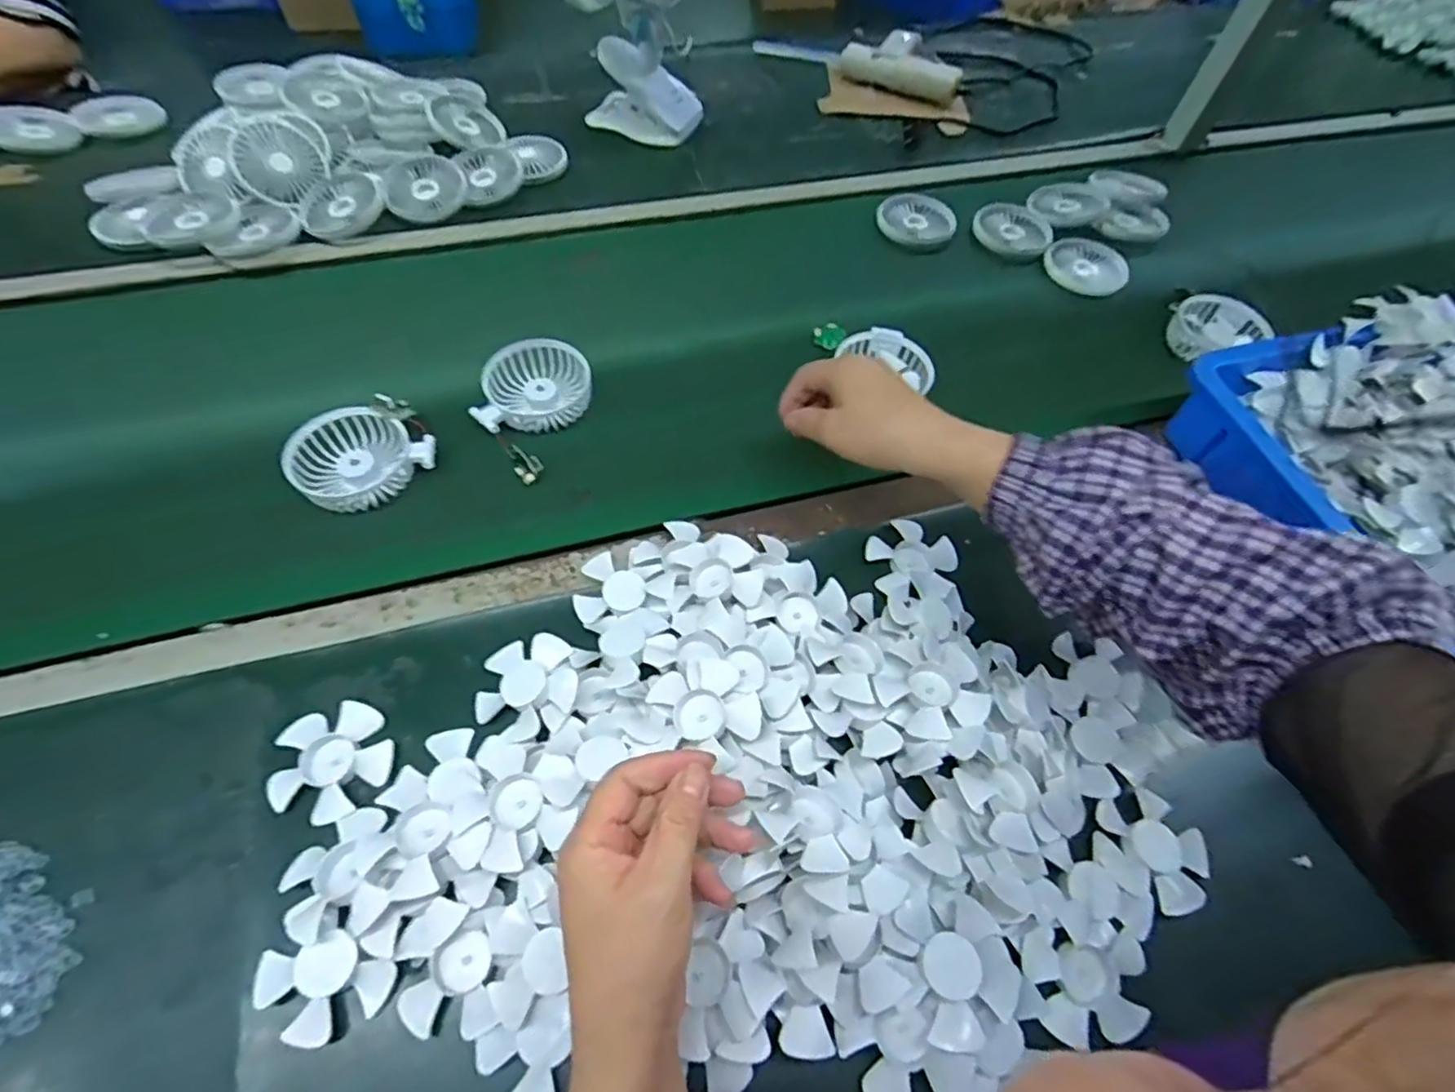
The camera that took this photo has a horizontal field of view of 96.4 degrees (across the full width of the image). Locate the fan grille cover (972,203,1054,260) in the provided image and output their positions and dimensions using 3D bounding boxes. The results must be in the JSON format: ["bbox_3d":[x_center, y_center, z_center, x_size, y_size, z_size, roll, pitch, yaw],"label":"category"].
[{"bbox_3d":[0.331,-0.367,0.755,0.078,0.016,0.081,-3,58,-6],"label":"fan grille cover"}]

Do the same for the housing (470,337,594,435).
[{"bbox_3d":[-0.171,-0.141,0.571,0.100,0.029,0.080,-16,60,-13],"label":"housing"}]

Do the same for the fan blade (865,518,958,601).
[{"bbox_3d":[0.142,0.011,0.505,0.067,0.022,0.067,2,58,-3],"label":"fan blade"}]

